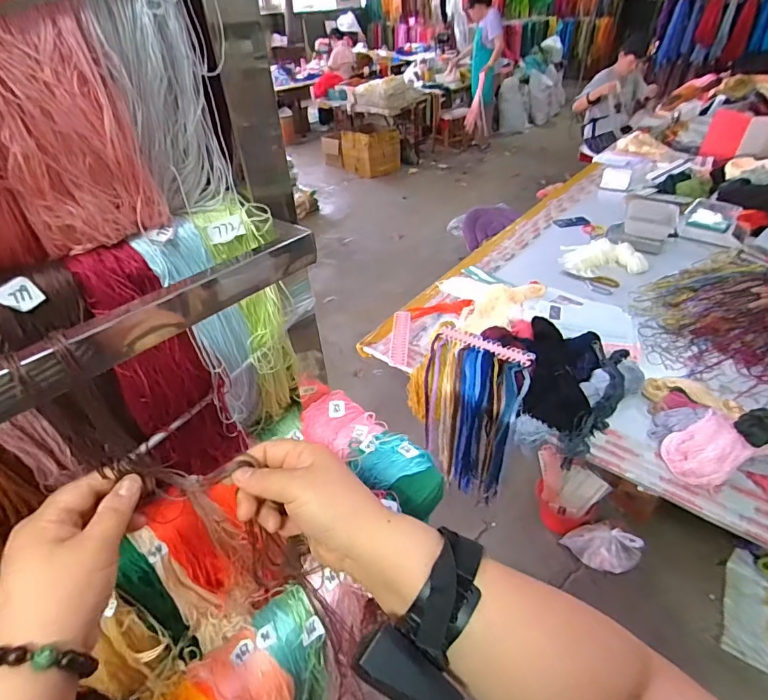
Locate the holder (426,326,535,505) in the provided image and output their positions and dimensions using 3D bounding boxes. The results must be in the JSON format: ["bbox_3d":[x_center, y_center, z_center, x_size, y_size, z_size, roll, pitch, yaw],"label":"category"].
[{"bbox_3d":[0.273,0.196,1.386,0.297,0.425,0.271,15,42,21],"label":"holder"}]

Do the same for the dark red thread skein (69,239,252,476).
[{"bbox_3d":[-0.200,0.028,0.404,0.049,0.239,0.084,28,48,33],"label":"dark red thread skein"}]

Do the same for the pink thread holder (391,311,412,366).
[{"bbox_3d":[0.059,-0.049,1.477,0.058,0.013,0.293,1,39,4],"label":"pink thread holder"}]

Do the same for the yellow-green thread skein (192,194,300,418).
[{"bbox_3d":[-0.130,-0.022,0.470,0.058,0.267,0.043,-15,40,-15],"label":"yellow-green thread skein"}]

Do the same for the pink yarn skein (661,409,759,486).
[{"bbox_3d":[0.741,0.227,1.005,0.131,0.108,0.126,-2,38,1],"label":"pink yarn skein"}]

